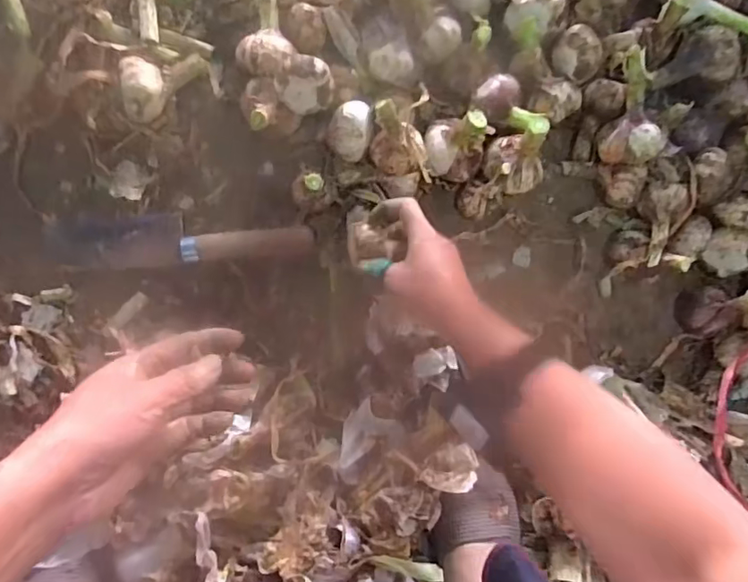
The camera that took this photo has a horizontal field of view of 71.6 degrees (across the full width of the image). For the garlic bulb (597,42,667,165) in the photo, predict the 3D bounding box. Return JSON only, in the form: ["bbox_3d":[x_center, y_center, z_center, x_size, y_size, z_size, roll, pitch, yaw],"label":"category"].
[{"bbox_3d":[0.255,-0.177,0.502,0.058,0.038,0.102,-6,105,-10],"label":"garlic bulb"}]

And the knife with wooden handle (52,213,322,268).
[{"bbox_3d":[-0.182,-0.050,0.491,0.238,0.029,0.047,-3,88,-10],"label":"knife with wooden handle"}]

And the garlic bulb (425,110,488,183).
[{"bbox_3d":[0.080,-0.136,0.487,0.057,0.067,0.049,16,85,-8],"label":"garlic bulb"}]

